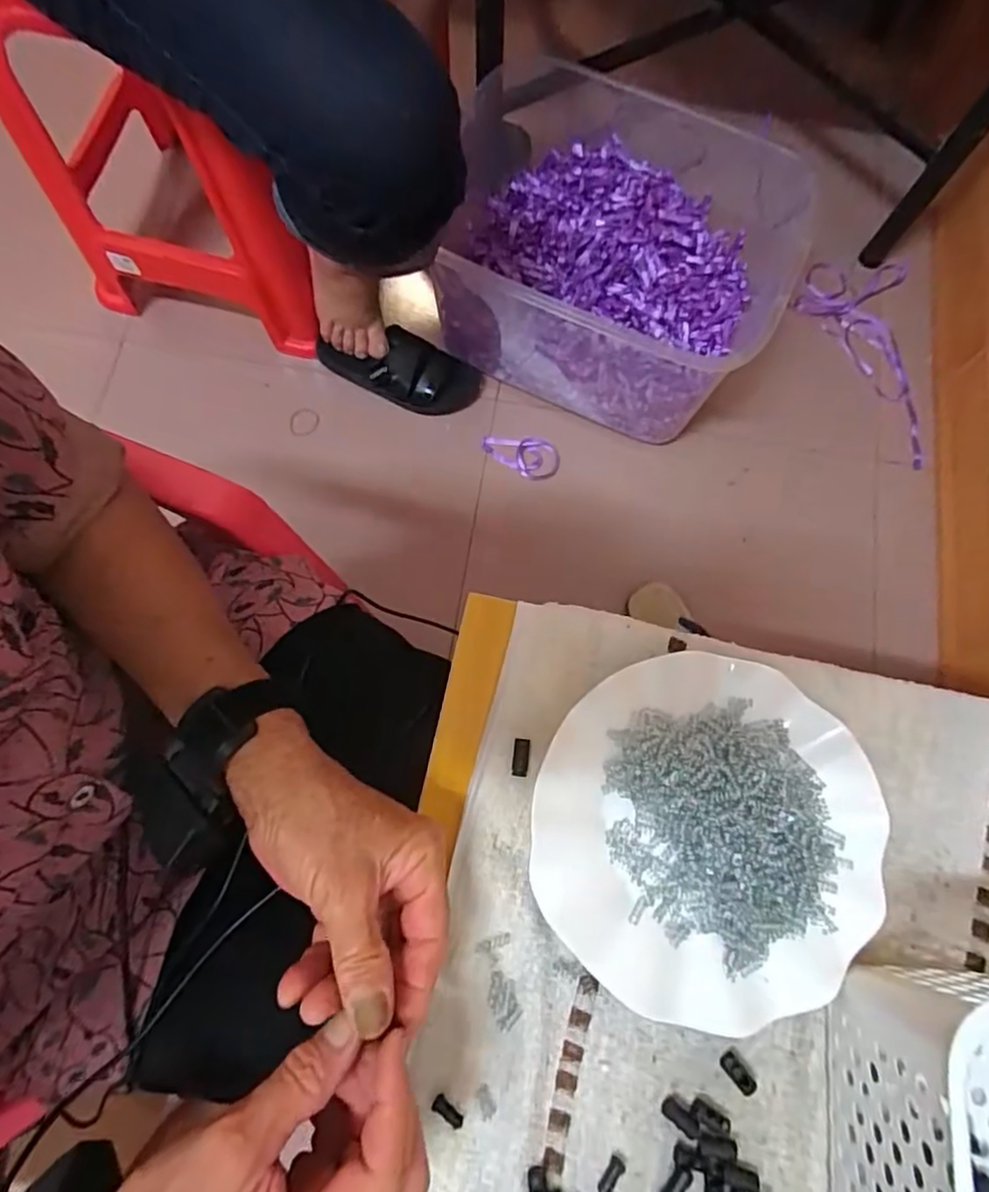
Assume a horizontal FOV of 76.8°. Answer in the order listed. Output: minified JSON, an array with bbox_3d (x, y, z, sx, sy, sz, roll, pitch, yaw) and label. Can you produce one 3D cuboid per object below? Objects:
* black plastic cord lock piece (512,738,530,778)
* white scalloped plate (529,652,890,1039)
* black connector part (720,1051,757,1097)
[{"bbox_3d":[0.015,0.092,0.355,0.009,0.004,0.021,6,77,2],"label":"black plastic cord lock piece"},{"bbox_3d":[0.114,0.127,0.340,0.179,0.024,0.178,0,77,0],"label":"white scalloped plate"},{"bbox_3d":[0.126,0.247,0.322,0.009,0.006,0.021,-39,67,-8],"label":"black connector part"}]

